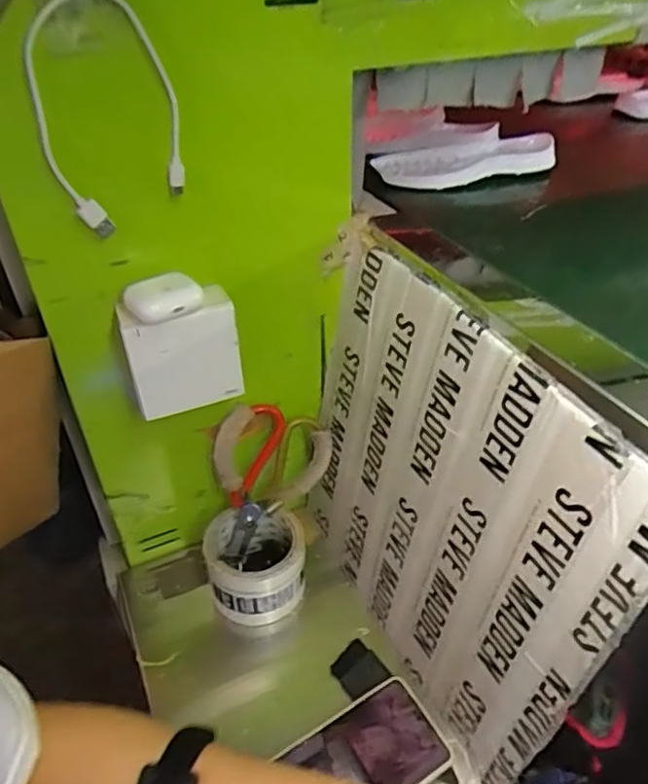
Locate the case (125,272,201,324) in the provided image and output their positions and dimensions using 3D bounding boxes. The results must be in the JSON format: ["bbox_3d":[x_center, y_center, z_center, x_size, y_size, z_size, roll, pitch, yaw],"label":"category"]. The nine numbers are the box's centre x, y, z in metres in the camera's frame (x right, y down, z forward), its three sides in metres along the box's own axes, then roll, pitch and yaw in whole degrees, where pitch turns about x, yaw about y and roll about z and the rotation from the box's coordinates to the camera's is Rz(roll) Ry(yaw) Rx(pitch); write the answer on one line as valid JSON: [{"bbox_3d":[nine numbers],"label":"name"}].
[{"bbox_3d":[-0.120,-0.070,0.440,0.052,0.022,0.038,-16,39,-25],"label":"case"}]

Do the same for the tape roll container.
[{"bbox_3d":[-0.068,0.176,0.593,0.093,0.083,0.089,2,35,-1],"label":"tape roll container"}]

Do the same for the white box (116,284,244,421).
[{"bbox_3d":[-0.114,-0.031,0.475,0.085,0.087,0.037,-12,37,-20],"label":"white box"}]

